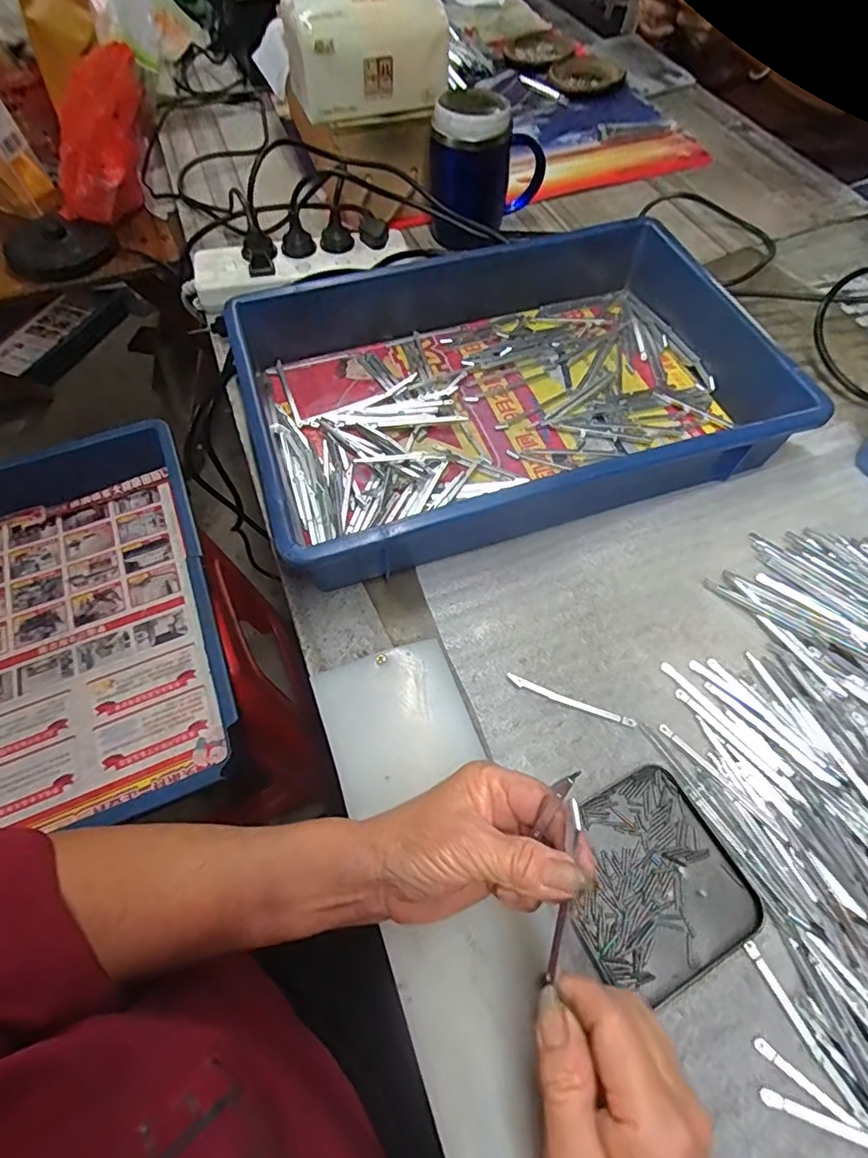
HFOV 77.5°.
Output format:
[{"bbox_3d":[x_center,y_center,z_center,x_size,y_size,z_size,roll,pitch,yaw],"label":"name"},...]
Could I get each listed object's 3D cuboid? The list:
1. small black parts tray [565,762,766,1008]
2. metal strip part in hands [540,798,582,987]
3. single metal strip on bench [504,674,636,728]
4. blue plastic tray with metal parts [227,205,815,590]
[{"bbox_3d":[0.126,0.176,0.319,0.101,0.009,0.101,-24,64,-12],"label":"small black parts tray"},{"bbox_3d":[0.057,0.139,0.240,0.006,0.005,0.082,9,91,5],"label":"metal strip part in hands"},{"bbox_3d":[0.094,0.084,0.373,0.089,0.007,0.007,18,63,10],"label":"single metal strip on bench"},{"bbox_3d":[0.059,-0.171,0.470,0.418,0.076,0.283,-17,64,-8],"label":"blue plastic tray with metal parts"}]

